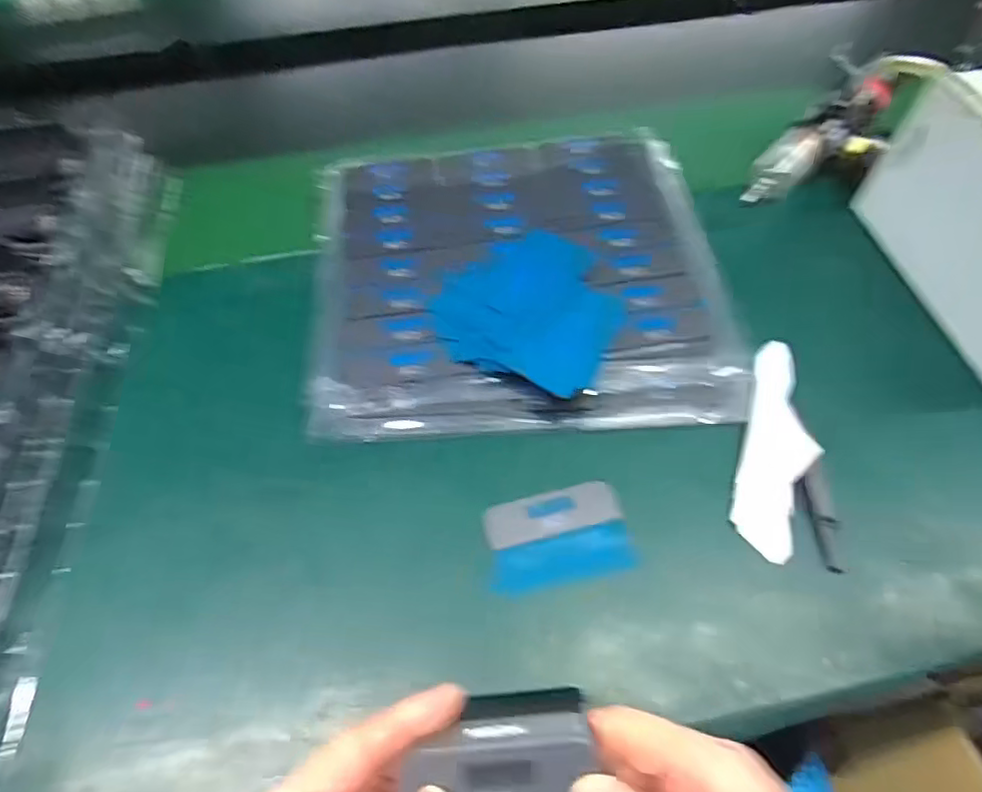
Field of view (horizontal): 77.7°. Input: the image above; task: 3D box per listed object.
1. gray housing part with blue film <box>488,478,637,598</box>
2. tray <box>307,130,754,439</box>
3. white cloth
[{"bbox_3d":[0.035,0.075,0.325,0.072,0.008,0.048,-11,56,-5],"label":"gray housing part with blue film"},{"bbox_3d":[0.017,-0.086,0.413,0.259,0.029,0.244,-6,56,-2],"label":"tray"},{"bbox_3d":[0.161,0.026,0.342,0.035,0.017,0.130,14,57,12],"label":"white cloth"}]

